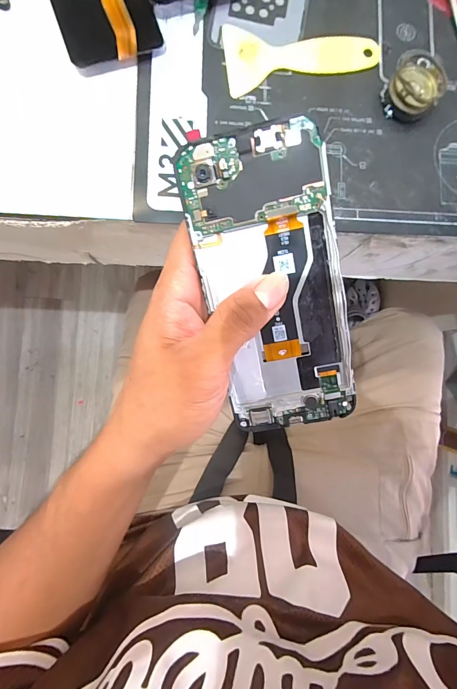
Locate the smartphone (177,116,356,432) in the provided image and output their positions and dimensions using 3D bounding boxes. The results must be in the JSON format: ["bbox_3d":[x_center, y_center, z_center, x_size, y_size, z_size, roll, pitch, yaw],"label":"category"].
[{"bbox_3d":[0.025,-0.026,0.192,0.072,0.008,0.159,-10,109,7],"label":"smartphone"}]

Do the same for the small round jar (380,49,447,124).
[{"bbox_3d":[0.143,-0.198,0.272,0.040,0.024,0.042,0,86,-4],"label":"small round jar"}]

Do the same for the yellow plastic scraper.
[{"bbox_3d":[0.059,-0.228,0.278,0.122,0.004,0.050,-9,87,-5],"label":"yellow plastic scraper"}]

